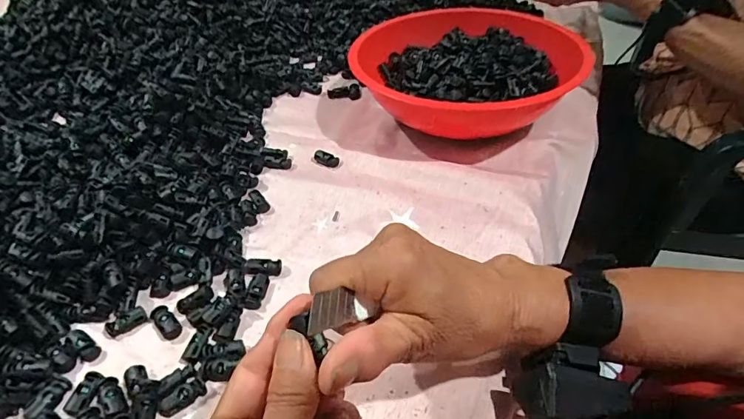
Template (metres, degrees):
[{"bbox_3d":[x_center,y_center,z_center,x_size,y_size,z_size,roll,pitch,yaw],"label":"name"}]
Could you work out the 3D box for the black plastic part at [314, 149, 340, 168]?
[{"bbox_3d":[-0.049,-0.054,0.486,0.030,0.008,0.015,16,46,18],"label":"black plastic part"}]

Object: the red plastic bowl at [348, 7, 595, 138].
[{"bbox_3d":[0.104,-0.148,0.526,0.240,0.079,0.239,-2,43,2],"label":"red plastic bowl"}]

